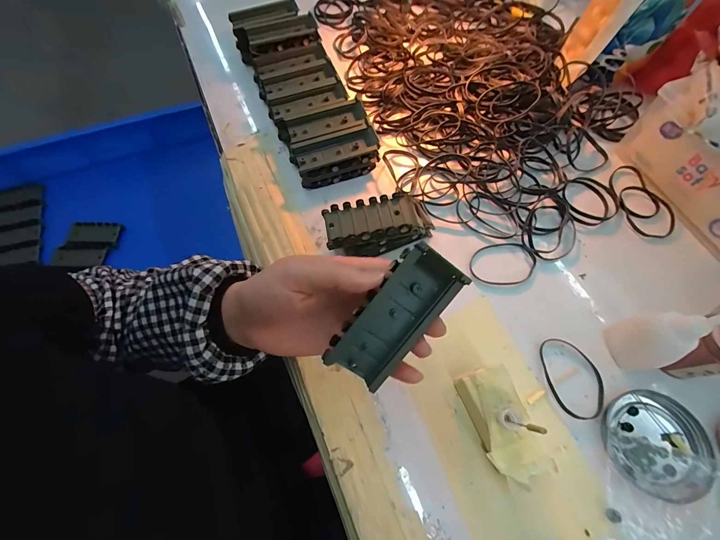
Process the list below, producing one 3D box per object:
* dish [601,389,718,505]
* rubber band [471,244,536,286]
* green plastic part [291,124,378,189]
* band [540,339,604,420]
[{"bbox_3d":[0.241,0.143,0.265,0.076,0.014,0.075,-1,65,1],"label":"dish"},{"bbox_3d":[0.149,-0.007,0.340,0.070,0.004,0.049,-7,66,0],"label":"rubber band"},{"bbox_3d":[-0.028,-0.135,0.390,0.099,0.030,0.044,-19,67,-5],"label":"green plastic part"},{"bbox_3d":[0.192,0.096,0.291,0.049,0.004,0.069,-5,65,-1],"label":"band"}]

